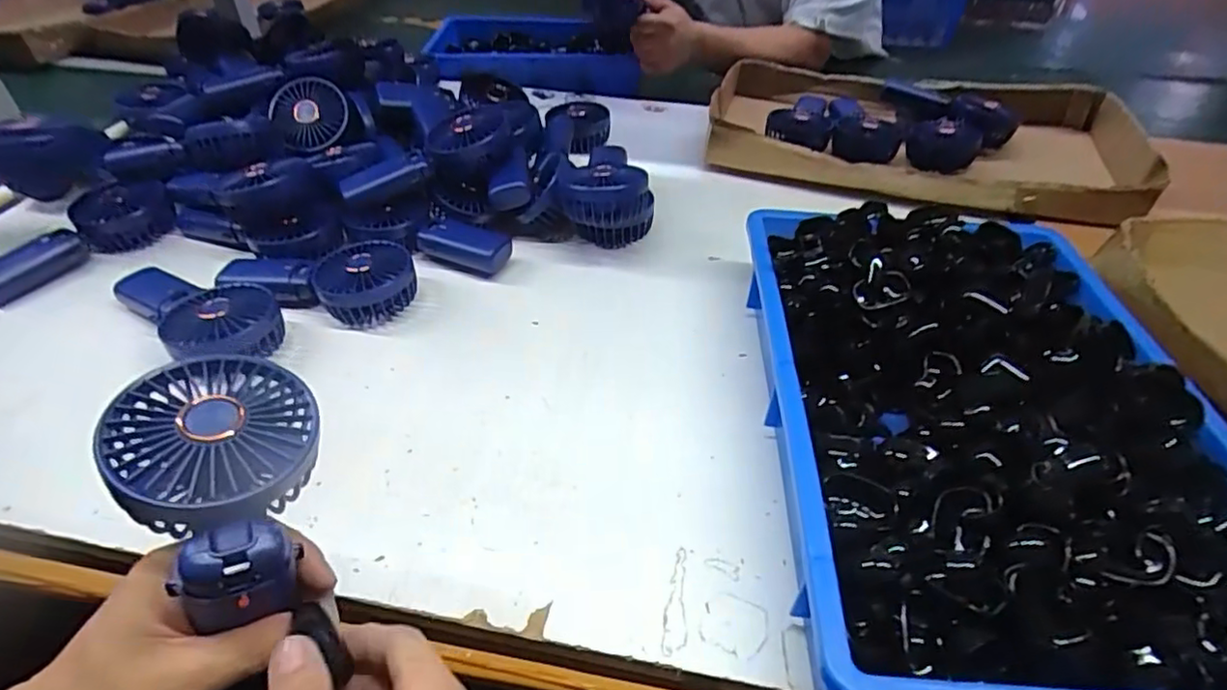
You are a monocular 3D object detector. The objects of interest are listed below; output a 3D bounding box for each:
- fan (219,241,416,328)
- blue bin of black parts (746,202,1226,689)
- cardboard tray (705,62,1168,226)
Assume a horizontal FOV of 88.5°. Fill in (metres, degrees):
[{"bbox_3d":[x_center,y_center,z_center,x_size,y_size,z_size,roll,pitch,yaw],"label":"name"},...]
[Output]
[{"bbox_3d":[-0.269,-0.060,0.579,0.173,0.048,0.076,7,41,5],"label":"fan"},{"bbox_3d":[0.252,0.045,0.441,0.280,0.110,0.410,4,40,2],"label":"blue bin of black parts"},{"bbox_3d":[0.405,-0.286,0.855,0.526,0.071,0.322,16,44,16],"label":"cardboard tray"}]

